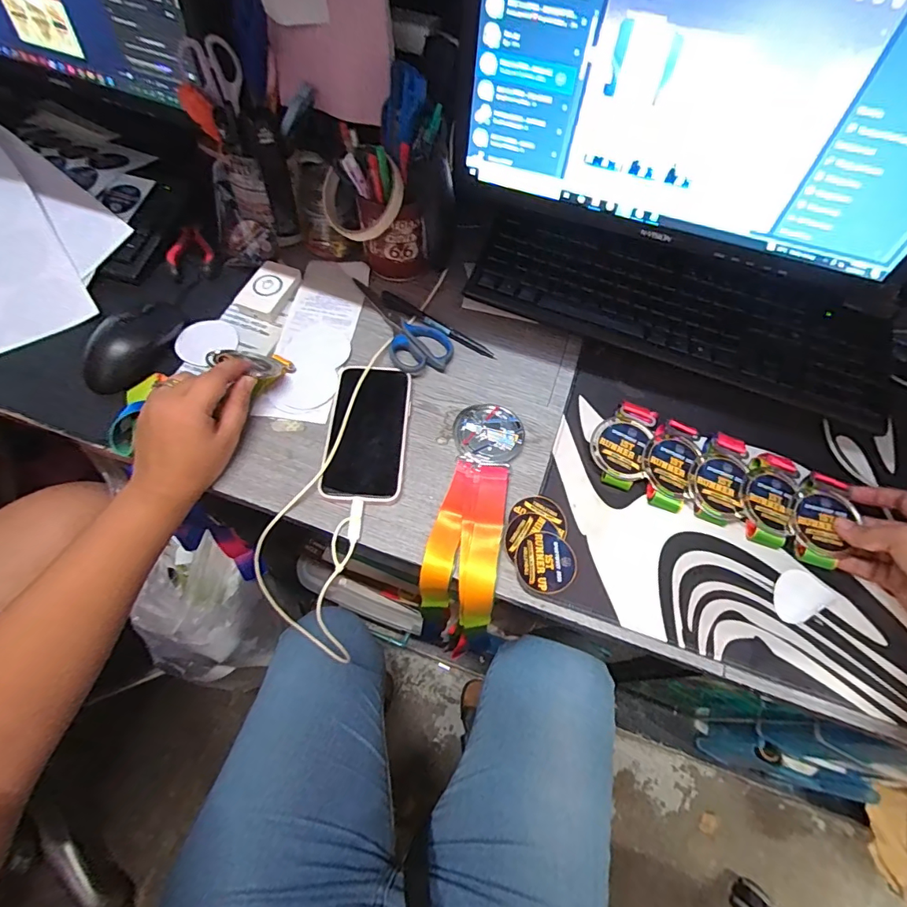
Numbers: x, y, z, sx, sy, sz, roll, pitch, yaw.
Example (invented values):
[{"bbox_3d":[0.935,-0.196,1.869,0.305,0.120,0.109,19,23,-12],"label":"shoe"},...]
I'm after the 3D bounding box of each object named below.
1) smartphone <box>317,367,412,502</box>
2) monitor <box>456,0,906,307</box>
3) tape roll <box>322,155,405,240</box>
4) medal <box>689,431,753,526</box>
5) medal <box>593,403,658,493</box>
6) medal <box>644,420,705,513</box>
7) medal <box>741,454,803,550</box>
[{"bbox_3d":[-0.082,-0.024,0.459,0.073,0.015,0.141,1,60,4],"label":"smartphone"},{"bbox_3d":[0.218,-0.298,0.392,0.438,0.250,0.057,20,63,8],"label":"monitor"},{"bbox_3d":[-0.095,-0.258,0.491,0.090,0.073,0.028,11,24,18],"label":"tape roll"},{"bbox_3d":[0.248,0.023,0.449,0.050,0.020,0.085,18,64,8],"label":"medal"},{"bbox_3d":[0.161,-0.010,0.463,0.052,0.022,0.083,21,64,9],"label":"medal"},{"bbox_3d":[0.205,0.011,0.452,0.049,0.023,0.082,22,64,10],"label":"medal"},{"bbox_3d":[0.288,0.041,0.440,0.045,0.018,0.087,24,65,11],"label":"medal"}]

